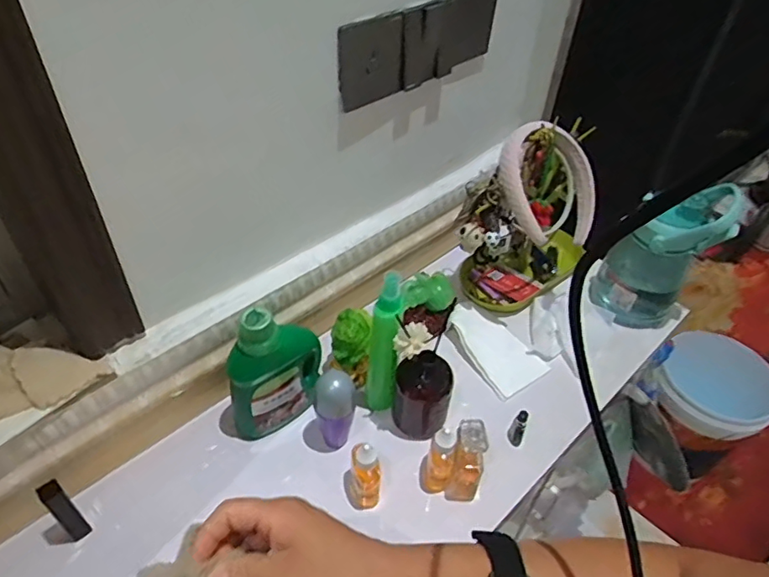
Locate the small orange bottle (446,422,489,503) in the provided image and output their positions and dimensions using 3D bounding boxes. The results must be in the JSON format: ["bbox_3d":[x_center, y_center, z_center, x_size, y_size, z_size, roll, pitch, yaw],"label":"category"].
[{"bbox_3d":[0.088,0.187,0.590,0.032,0.101,0.025,9,25,4],"label":"small orange bottle"}]

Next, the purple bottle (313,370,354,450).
[{"bbox_3d":[-0.056,0.139,0.628,0.042,0.104,0.036,0,45,-5],"label":"purple bottle"}]

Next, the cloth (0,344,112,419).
[{"bbox_3d":[-0.342,0.083,0.531,0.132,0.052,0.072,-17,49,-21],"label":"cloth"}]

